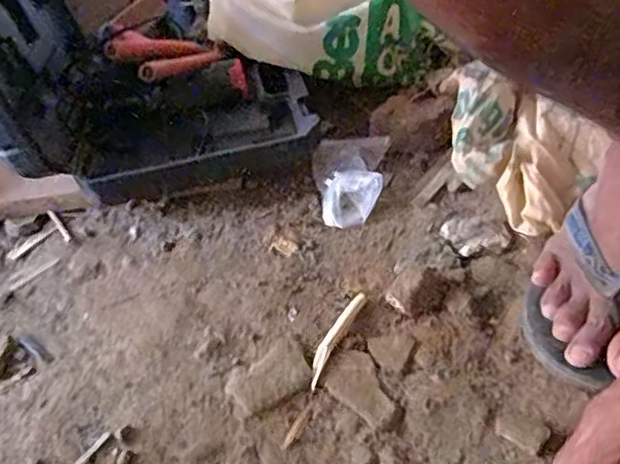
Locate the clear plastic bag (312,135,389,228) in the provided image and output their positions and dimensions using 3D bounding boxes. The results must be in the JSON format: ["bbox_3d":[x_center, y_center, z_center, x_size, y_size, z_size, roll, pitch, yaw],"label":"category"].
[{"bbox_3d":[0.036,-0.052,0.603,0.069,0.034,0.114,0,37,9],"label":"clear plastic bag"}]

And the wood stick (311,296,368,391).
[{"bbox_3d":[0.019,0.075,0.459,0.012,0.006,0.093,13,41,25],"label":"wood stick"}]

